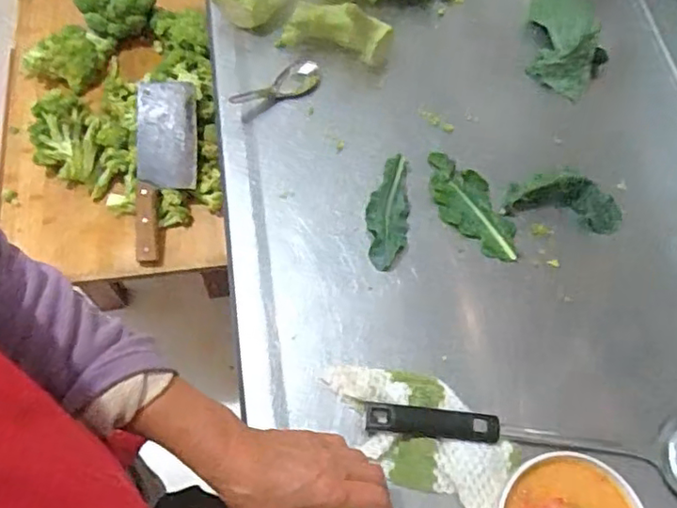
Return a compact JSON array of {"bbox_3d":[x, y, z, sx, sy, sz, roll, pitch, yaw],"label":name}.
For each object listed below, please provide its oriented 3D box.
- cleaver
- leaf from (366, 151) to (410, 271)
[{"bbox_3d":[-0.265,-0.133,0.943,0.092,0.019,0.284,-3,78,-1],"label":"cleaver"},{"bbox_3d":[0.053,-0.046,0.654,0.043,0.015,0.127,5,67,2],"label":"leaf"}]

